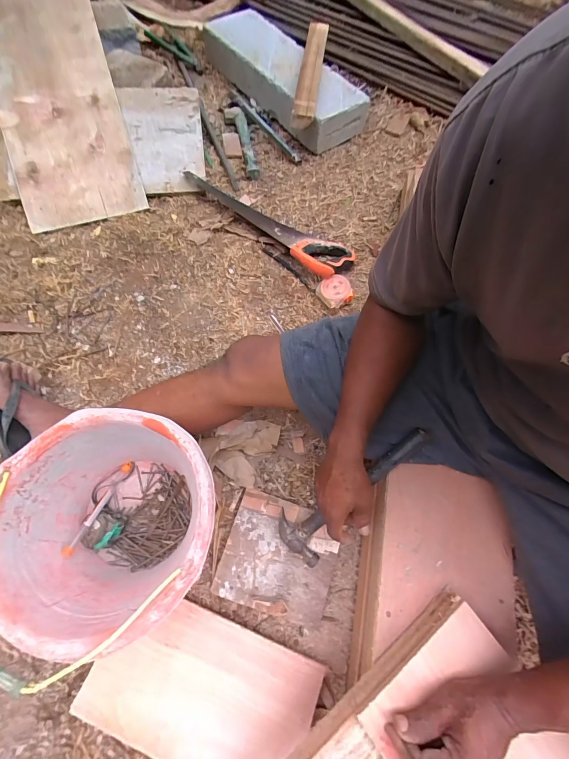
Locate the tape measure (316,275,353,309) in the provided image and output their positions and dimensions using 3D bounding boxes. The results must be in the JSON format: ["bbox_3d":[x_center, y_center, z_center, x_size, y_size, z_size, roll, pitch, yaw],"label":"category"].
[{"bbox_3d":[0.121,-0.213,0.817,0.077,0.042,0.079,-37,71,-16],"label":"tape measure"}]

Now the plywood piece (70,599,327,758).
[{"bbox_3d":[-0.123,0.468,0.505,0.323,0.013,0.181,21,68,6],"label":"plywood piece"}]

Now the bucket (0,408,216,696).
[{"bbox_3d":[-0.240,0.222,0.522,0.279,0.226,0.279,0,66,-1],"label":"bucket"}]

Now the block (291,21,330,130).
[{"bbox_3d":[0.078,-0.890,0.953,0.056,0.040,0.477,8,68,1],"label":"block"}]

